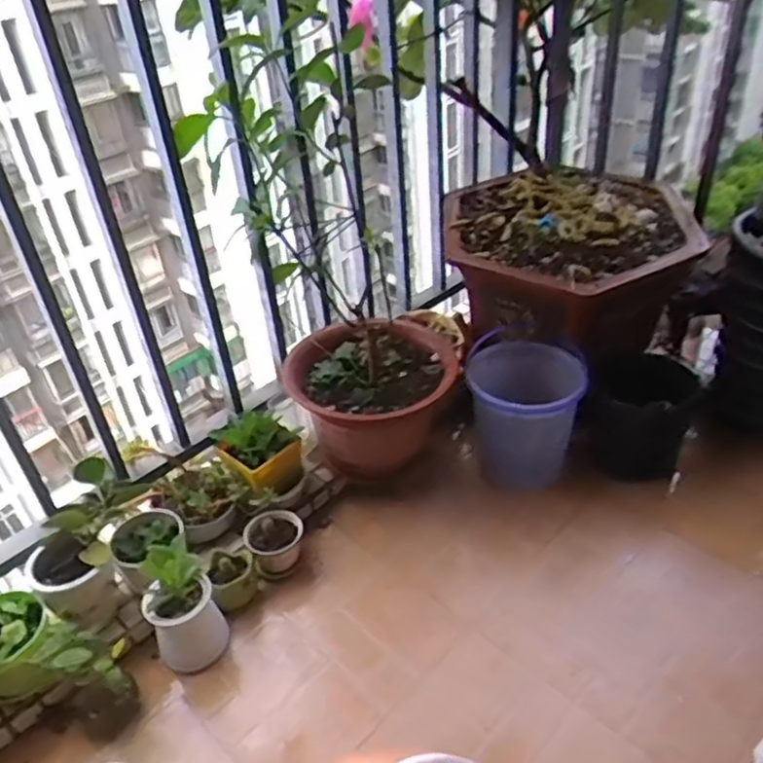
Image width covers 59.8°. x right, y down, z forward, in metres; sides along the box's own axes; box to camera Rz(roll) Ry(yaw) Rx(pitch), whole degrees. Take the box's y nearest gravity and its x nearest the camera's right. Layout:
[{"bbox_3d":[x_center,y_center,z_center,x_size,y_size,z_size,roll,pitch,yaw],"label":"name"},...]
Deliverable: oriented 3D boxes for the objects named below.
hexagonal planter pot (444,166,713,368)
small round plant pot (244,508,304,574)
[{"bbox_3d":[0.353,-0.240,1.280,0.437,0.221,0.387,-1,36,6],"label":"hexagonal planter pot"},{"bbox_3d":[-0.185,0.279,1.150,0.084,0.103,0.082,-3,36,2],"label":"small round plant pot"}]

